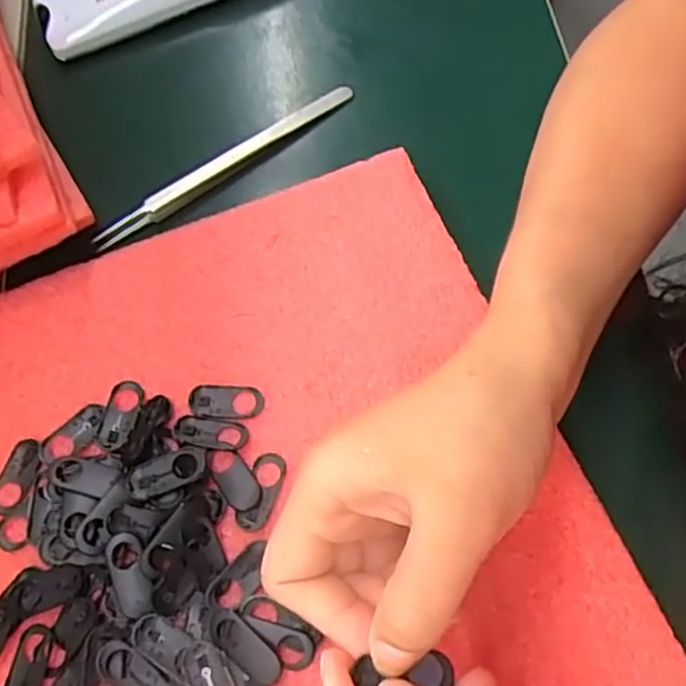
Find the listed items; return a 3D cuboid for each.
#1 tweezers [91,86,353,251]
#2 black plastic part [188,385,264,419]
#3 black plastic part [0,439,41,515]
[{"bbox_3d":[-0.058,-0.091,0.362,0.153,0.013,0.011,-37,68,-11],"label":"tweezers"},{"bbox_3d":[-0.050,0.024,0.300,0.031,0.004,0.015,1,66,6],"label":"black plastic part"},{"bbox_3d":[-0.136,0.055,0.292,0.015,0.004,0.031,17,68,12],"label":"black plastic part"}]

